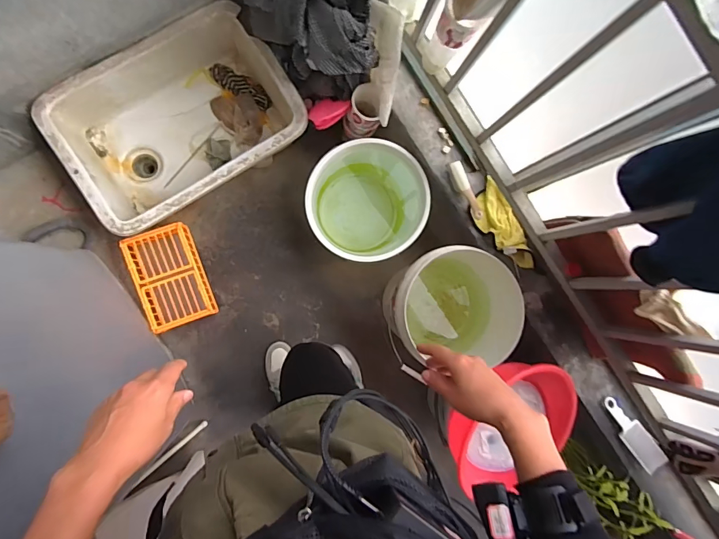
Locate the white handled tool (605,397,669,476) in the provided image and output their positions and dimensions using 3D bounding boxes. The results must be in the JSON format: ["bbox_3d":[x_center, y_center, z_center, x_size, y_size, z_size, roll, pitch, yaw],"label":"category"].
[{"bbox_3d":[0.719,0.436,1.087,0.067,0.015,0.222,-40,85,12],"label":"white handled tool"}]

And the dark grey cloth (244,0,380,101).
[{"bbox_3d":[-0.111,-0.581,0.965,0.190,0.252,0.364,-38,94,-8],"label":"dark grey cloth"}]

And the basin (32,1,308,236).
[{"bbox_3d":[-0.478,-0.387,1.134,0.577,0.202,0.397,-32,93,-8],"label":"basin"}]

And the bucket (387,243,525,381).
[{"bbox_3d":[0.222,0.102,1.140,0.304,0.332,0.296,0,88,-8],"label":"bucket"}]

